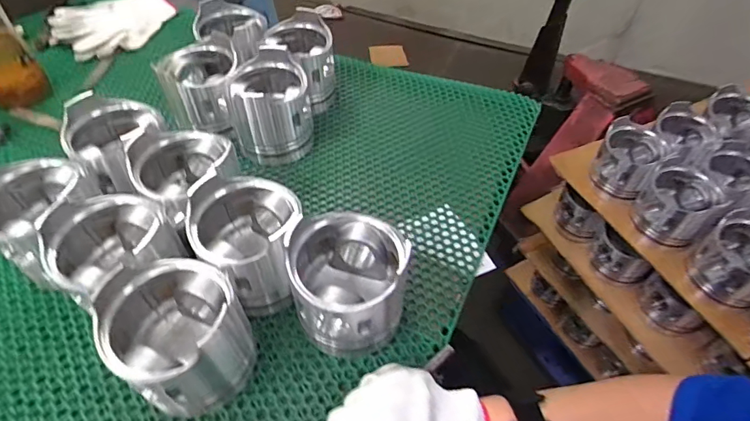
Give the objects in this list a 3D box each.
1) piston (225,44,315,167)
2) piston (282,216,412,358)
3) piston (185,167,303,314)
[{"bbox_3d":[-0.136,-0.137,0.592,0.097,0.108,0.101,-11,52,-10],"label":"piston"},{"bbox_3d":[-0.025,0.067,0.423,0.097,0.110,0.104,1,51,-1],"label":"piston"},{"bbox_3d":[-0.120,0.033,0.446,0.099,0.120,0.109,-23,55,-18],"label":"piston"}]

